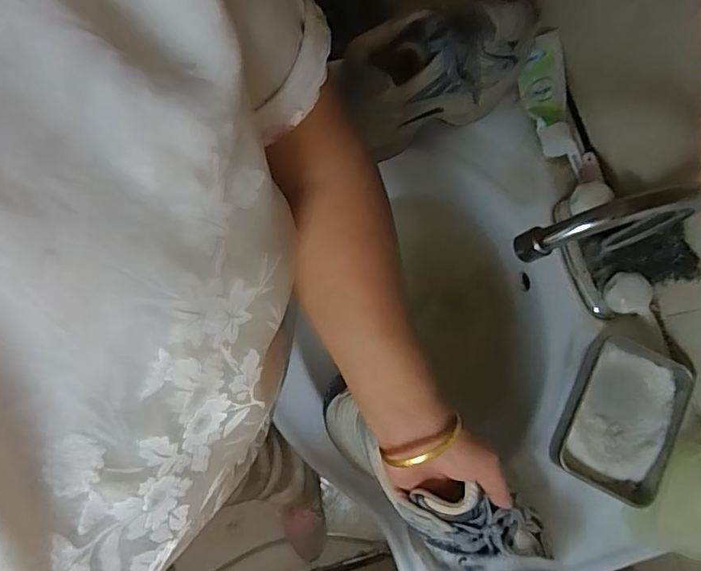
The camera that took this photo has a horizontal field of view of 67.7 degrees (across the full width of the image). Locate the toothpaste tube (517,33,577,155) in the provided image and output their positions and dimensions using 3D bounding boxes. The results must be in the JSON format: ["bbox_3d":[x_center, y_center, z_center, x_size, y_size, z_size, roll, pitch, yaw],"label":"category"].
[{"bbox_3d":[0.221,-0.217,0.588,0.042,0.022,0.142,-7,80,-1],"label":"toothpaste tube"}]

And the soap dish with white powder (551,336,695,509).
[{"bbox_3d":[0.270,0.131,0.519,0.094,0.031,0.147,28,81,5],"label":"soap dish with white powder"}]

